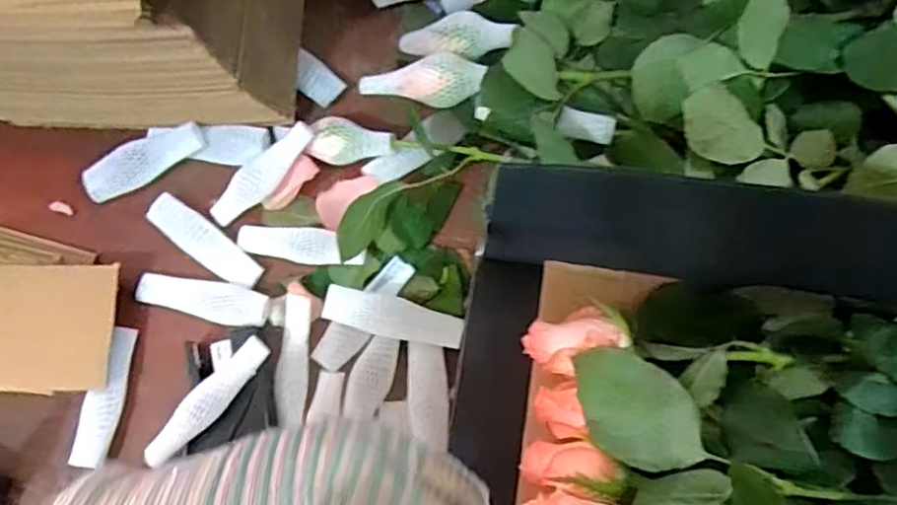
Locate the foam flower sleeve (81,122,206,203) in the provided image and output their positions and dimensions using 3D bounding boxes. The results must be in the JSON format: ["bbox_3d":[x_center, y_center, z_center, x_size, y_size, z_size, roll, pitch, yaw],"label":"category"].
[{"bbox_3d":[-0.211,-0.065,0.445,0.084,0.017,0.030,-32,79,-6],"label":"foam flower sleeve"}]

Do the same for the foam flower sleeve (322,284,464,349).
[{"bbox_3d":[-0.035,0.042,0.422,0.092,0.010,0.026,16,78,-14],"label":"foam flower sleeve"}]

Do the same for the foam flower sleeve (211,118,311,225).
[{"bbox_3d":[-0.126,-0.053,0.437,0.088,0.005,0.024,-41,99,6],"label":"foam flower sleeve"}]

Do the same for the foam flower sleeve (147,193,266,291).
[{"bbox_3d":[-0.167,-0.007,0.441,0.088,0.006,0.024,37,81,8],"label":"foam flower sleeve"}]

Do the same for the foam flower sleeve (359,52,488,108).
[{"bbox_3d":[-0.016,-0.107,0.406,0.079,0.020,0.025,0,78,16],"label":"foam flower sleeve"}]

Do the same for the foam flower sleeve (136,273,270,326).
[{"bbox_3d":[-0.163,0.030,0.430,0.089,0.007,0.025,12,78,3],"label":"foam flower sleeve"}]

